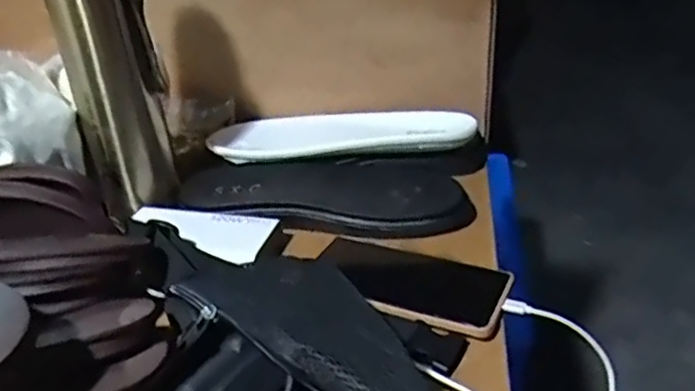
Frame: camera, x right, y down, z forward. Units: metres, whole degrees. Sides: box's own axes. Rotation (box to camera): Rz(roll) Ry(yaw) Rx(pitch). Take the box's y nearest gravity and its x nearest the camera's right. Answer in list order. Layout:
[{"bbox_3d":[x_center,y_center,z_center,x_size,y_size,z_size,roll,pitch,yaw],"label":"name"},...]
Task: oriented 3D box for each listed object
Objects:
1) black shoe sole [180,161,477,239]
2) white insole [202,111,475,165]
[{"bbox_3d":[-0.024,-0.002,0.647,0.284,0.029,0.102,0,31,6],"label":"black shoe sole"},{"bbox_3d":[-0.011,-0.065,0.701,0.284,0.020,0.091,-3,33,12],"label":"white insole"}]

